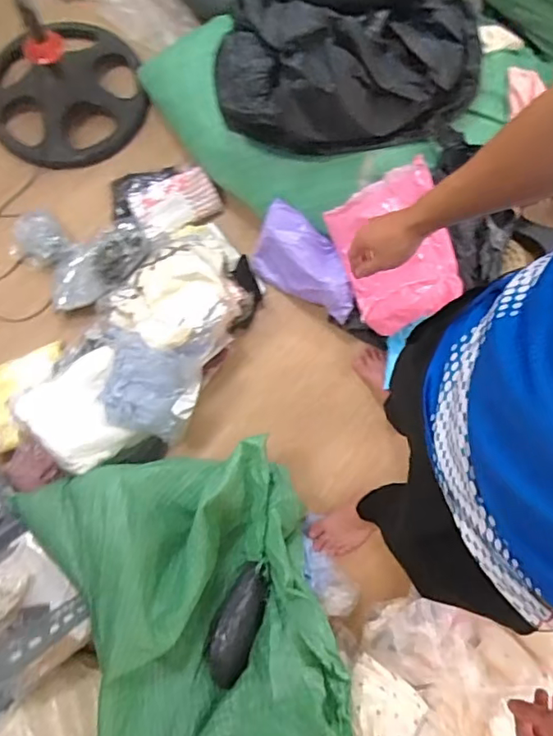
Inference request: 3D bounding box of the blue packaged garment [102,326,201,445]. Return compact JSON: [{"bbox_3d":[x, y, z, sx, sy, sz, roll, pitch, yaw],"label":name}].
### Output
[{"bbox_3d":[-0.300,0.033,1.250,0.234,0.116,0.236,9,78,1],"label":"blue packaged garment"}]

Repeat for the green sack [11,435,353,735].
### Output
[{"bbox_3d":[-0.162,0.507,1.137,0.564,0.241,0.738,-23,79,-6],"label":"green sack"}]

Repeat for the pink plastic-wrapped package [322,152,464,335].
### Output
[{"bbox_3d":[0.273,-0.267,1.254,0.251,0.045,0.341,-18,97,27],"label":"pink plastic-wrapped package"}]

